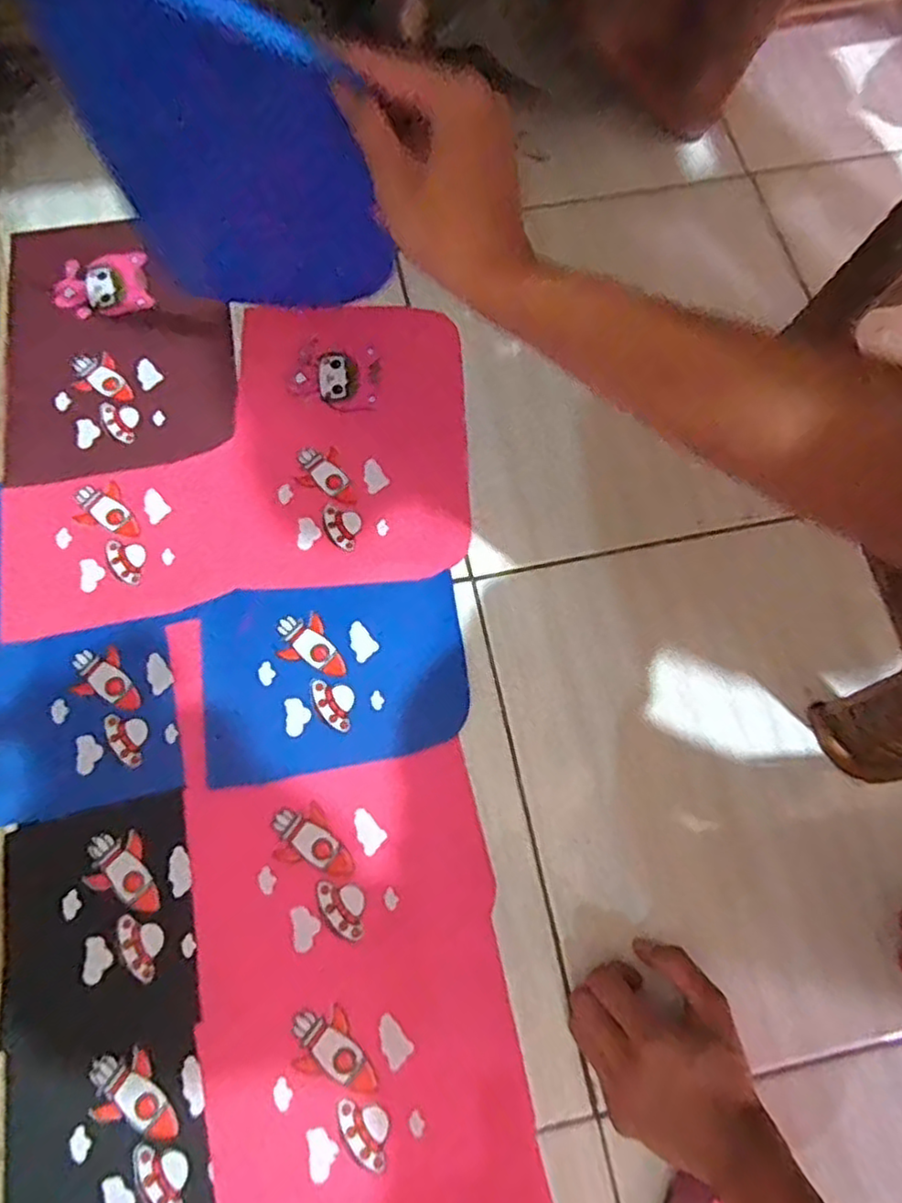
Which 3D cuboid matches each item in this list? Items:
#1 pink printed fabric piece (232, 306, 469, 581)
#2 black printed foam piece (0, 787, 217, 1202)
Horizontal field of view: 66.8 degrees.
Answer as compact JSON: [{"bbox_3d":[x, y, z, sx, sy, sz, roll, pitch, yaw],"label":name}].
[{"bbox_3d":[-0.090,-0.153,0.617,0.204,0.012,0.274,-5,73,-2],"label":"pink printed fabric piece"},{"bbox_3d":[-0.240,0.297,0.472,0.133,0.012,0.296,-10,73,-4],"label":"black printed foam piece"}]

